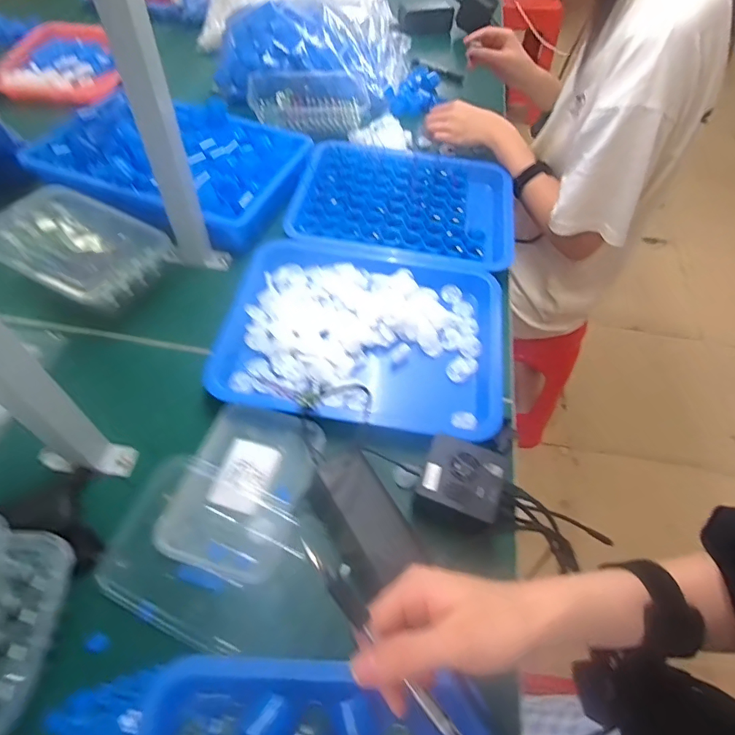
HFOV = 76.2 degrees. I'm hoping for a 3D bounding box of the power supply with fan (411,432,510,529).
[{"bbox_3d":[0.092,0.116,0.464,0.079,0.043,0.077,21,59,9],"label":"power supply with fan"}]

